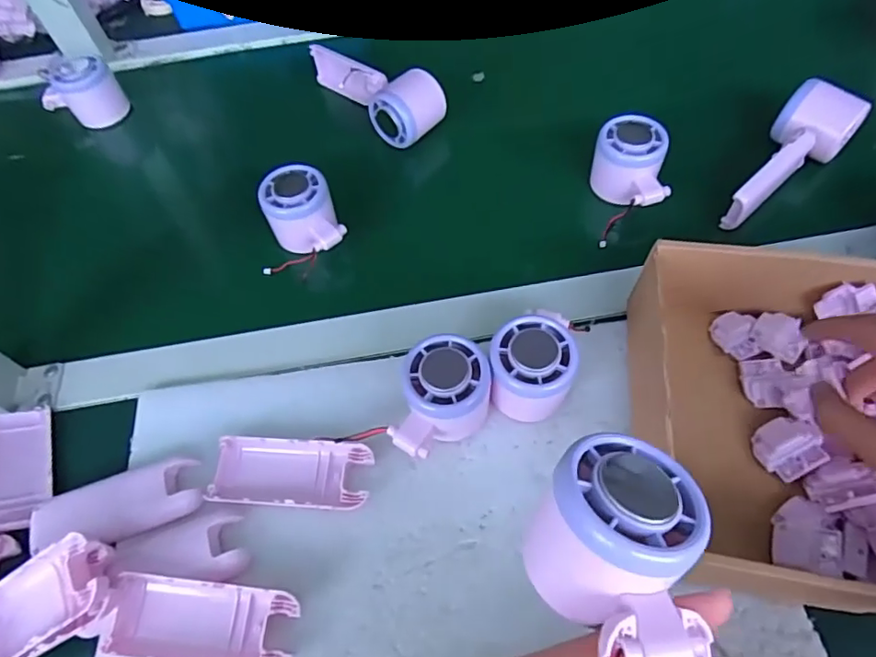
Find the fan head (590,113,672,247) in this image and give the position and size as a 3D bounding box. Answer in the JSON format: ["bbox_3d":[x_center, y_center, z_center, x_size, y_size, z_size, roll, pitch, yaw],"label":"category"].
[{"bbox_3d":[0.164,-0.133,0.482,0.057,0.057,0.076,-5,59,2],"label":"fan head"}]

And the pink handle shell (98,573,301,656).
[{"bbox_3d":[-0.134,0.169,0.323,0.103,0.024,0.042,3,59,7],"label":"pink handle shell"}]

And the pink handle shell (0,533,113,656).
[{"bbox_3d":[-0.222,0.158,0.323,0.102,0.032,0.043,-34,59,11],"label":"pink handle shell"}]

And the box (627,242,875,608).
[{"bbox_3d":[0.222,0.045,0.353,0.192,0.061,0.215,7,60,9],"label":"box"}]

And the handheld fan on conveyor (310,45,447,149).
[{"bbox_3d":[-0.061,-0.244,0.566,0.062,0.044,0.159,-36,62,-16],"label":"handheld fan on conveyor"}]

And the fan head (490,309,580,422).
[{"bbox_3d":[0.062,0.031,0.376,0.052,0.057,0.064,-3,59,3],"label":"fan head"}]

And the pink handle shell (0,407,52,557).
[{"bbox_3d":[-0.288,0.100,0.383,0.039,0.025,0.099,-22,60,-8],"label":"pink handle shell"}]

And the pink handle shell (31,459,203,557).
[{"bbox_3d":[-0.206,0.114,0.358,0.102,0.016,0.047,-20,59,-7],"label":"pink handle shell"}]

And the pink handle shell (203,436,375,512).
[{"bbox_3d":[-0.096,0.094,0.368,0.101,0.011,0.043,2,59,6],"label":"pink handle shell"}]

